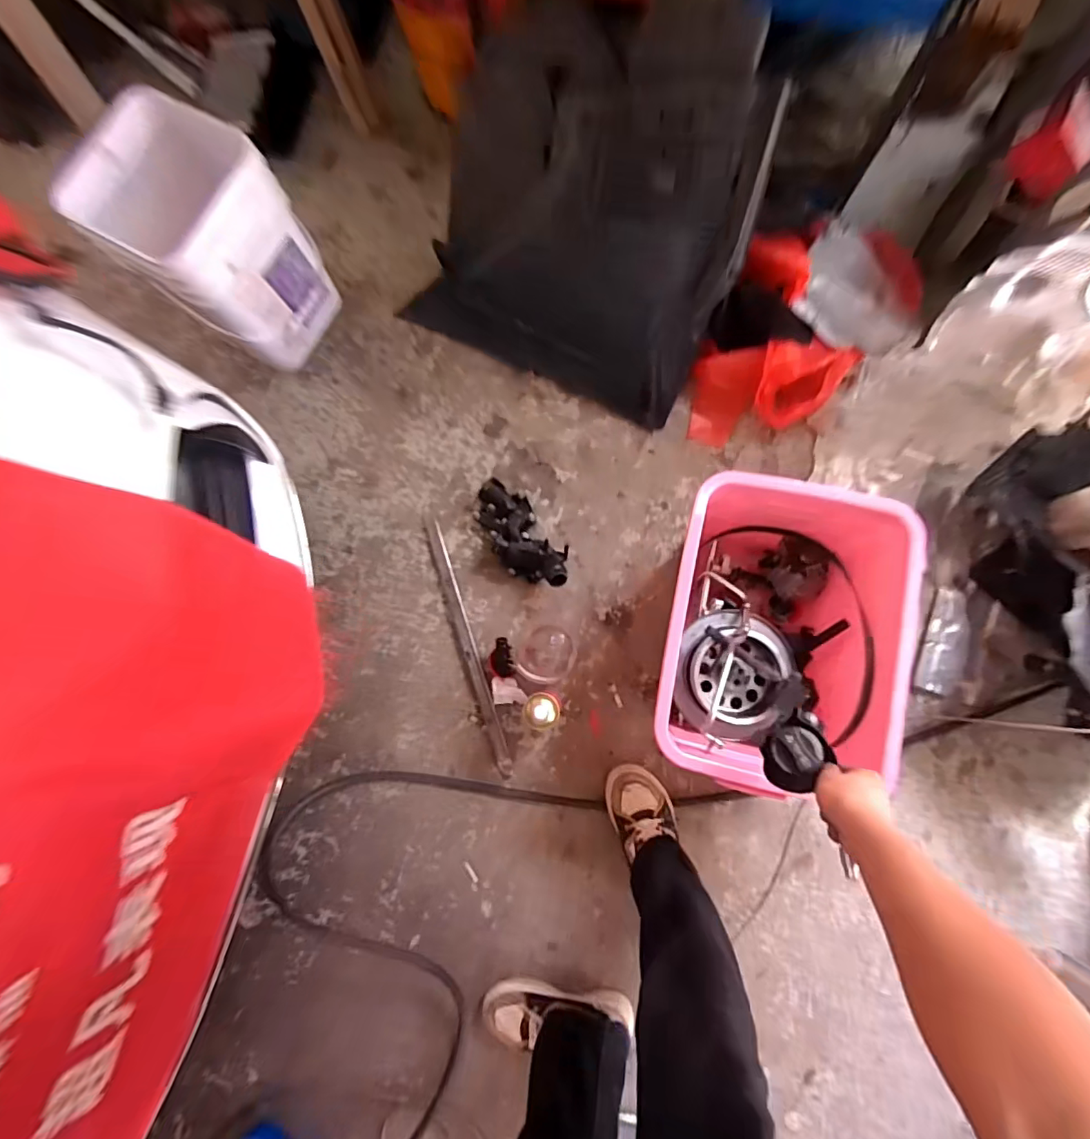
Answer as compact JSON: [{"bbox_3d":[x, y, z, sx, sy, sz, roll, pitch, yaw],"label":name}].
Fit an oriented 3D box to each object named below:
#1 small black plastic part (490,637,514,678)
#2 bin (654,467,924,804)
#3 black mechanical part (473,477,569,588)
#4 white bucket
[{"bbox_3d":[-0.086,0.175,1.005,0.046,0.024,0.087,5,114,4],"label":"small black plastic part"},{"bbox_3d":[0.381,0.109,0.874,0.351,0.231,0.482,11,84,7],"label":"bin"},{"bbox_3d":[-0.054,-0.069,1.044,0.119,0.080,0.261,-39,83,-2],"label":"black mechanical part"},{"bbox_3d":[-0.634,-0.630,1.020,0.287,0.371,0.281,41,87,7],"label":"white bucket"}]

